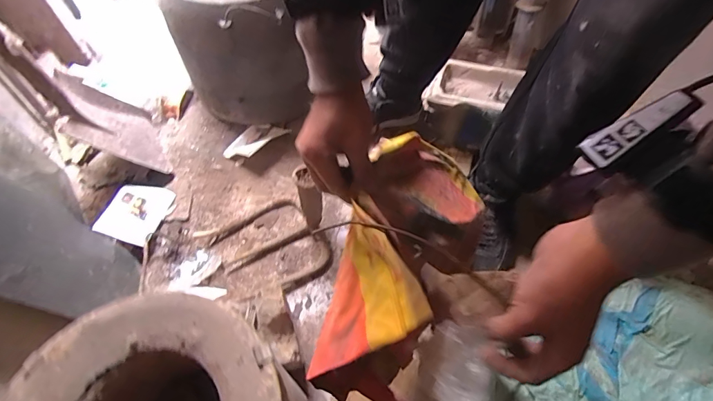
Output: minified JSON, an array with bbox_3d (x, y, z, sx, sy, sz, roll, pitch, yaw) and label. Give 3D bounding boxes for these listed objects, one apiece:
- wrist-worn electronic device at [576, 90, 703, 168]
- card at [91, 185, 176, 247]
[{"bbox_3d":[0.187,-0.047,0.264,0.010,0.066,0.024,21,45,-41],"label":"wrist-worn electronic device"},{"bbox_3d":[-0.466,0.021,0.836,0.104,0.013,0.145,27,48,-20],"label":"card"}]

